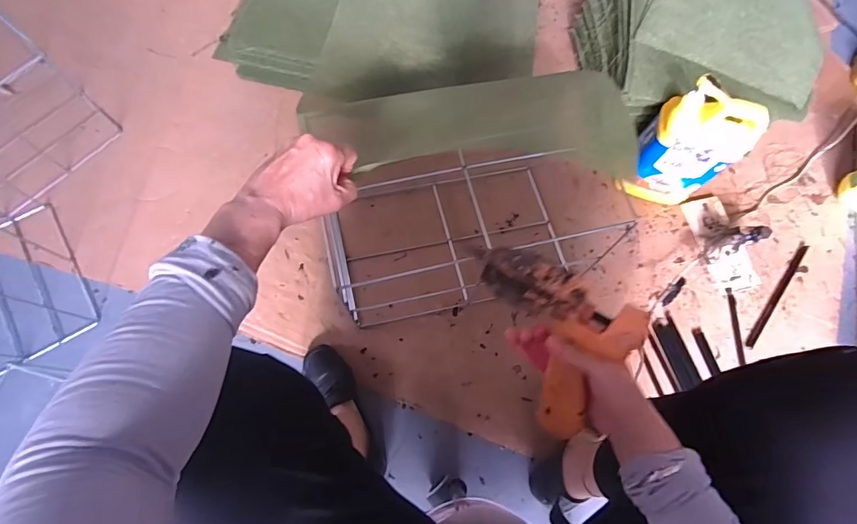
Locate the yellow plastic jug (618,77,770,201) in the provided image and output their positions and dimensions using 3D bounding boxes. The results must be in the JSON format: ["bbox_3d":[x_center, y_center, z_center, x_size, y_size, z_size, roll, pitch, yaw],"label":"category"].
[{"bbox_3d":[0.471,-0.203,0.798,0.151,0.270,0.094,21,73,4],"label":"yellow plastic jug"}]

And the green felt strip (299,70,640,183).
[{"bbox_3d":[0.093,-0.243,0.791,0.597,0.139,0.150,-6,72,-17],"label":"green felt strip"}]

